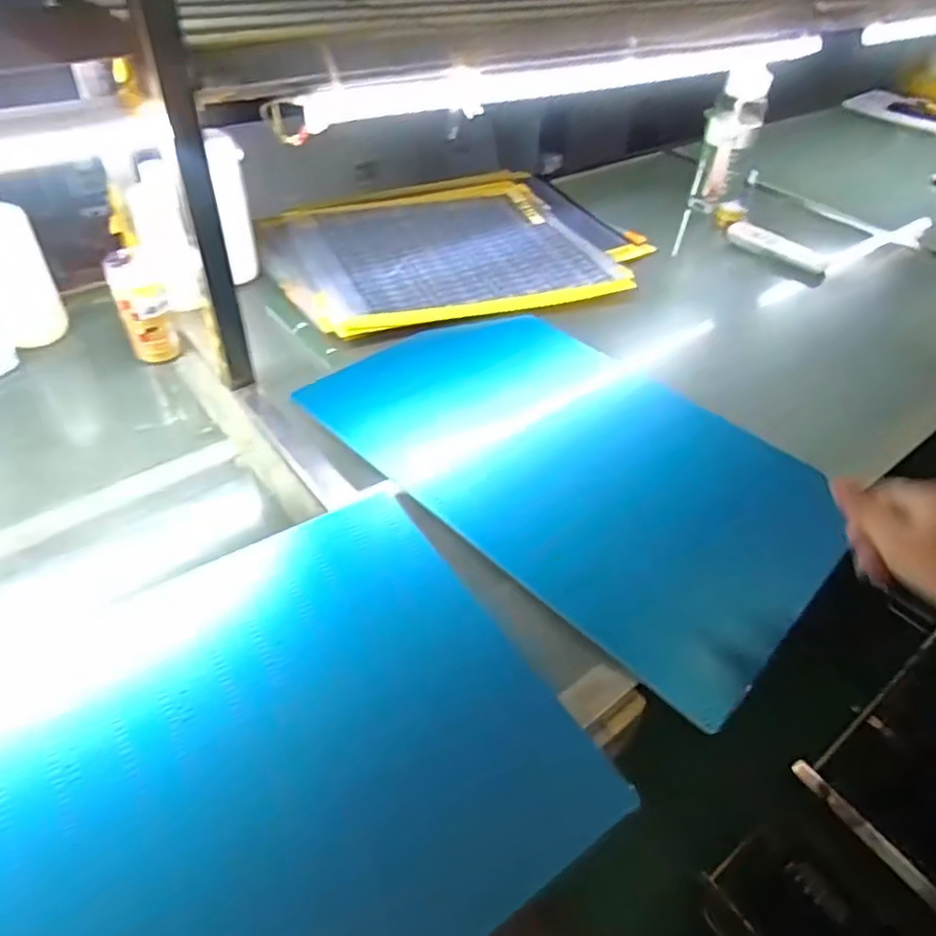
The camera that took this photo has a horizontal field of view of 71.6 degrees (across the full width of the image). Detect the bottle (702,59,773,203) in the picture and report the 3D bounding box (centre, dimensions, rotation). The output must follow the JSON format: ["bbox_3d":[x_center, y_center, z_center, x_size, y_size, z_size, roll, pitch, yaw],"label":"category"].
[{"bbox_3d":[0.427,-0.532,1.077,0.063,0.223,0.062,2,45,-4],"label":"bottle"}]

